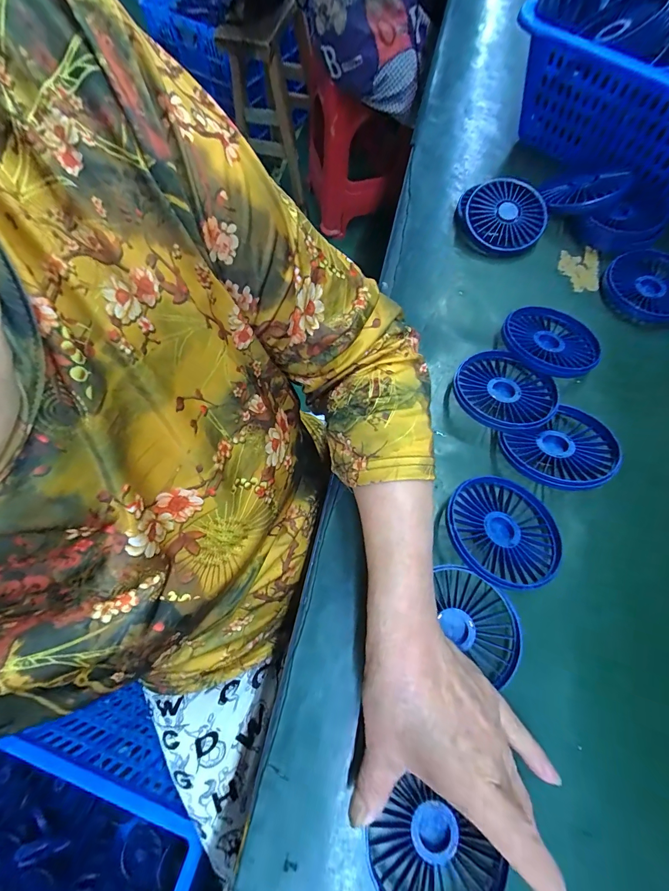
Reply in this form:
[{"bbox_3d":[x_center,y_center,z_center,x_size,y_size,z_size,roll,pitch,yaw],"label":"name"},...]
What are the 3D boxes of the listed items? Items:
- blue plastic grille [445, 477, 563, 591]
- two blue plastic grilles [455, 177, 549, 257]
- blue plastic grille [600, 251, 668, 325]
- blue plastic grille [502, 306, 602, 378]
[{"bbox_3d":[0.130,0.067,0.270,0.085,0.016,0.084,5,55,-7],"label":"blue plastic grille"},{"bbox_3d":[0.190,-0.267,0.403,0.101,0.025,0.087,38,89,7],"label":"two blue plastic grilles"},{"bbox_3d":[0.333,-0.169,0.365,0.085,0.023,0.088,-1,70,1],"label":"blue plastic grille"},{"bbox_3d":[0.211,-0.103,0.340,0.087,0.021,0.078,33,74,12],"label":"blue plastic grille"}]

